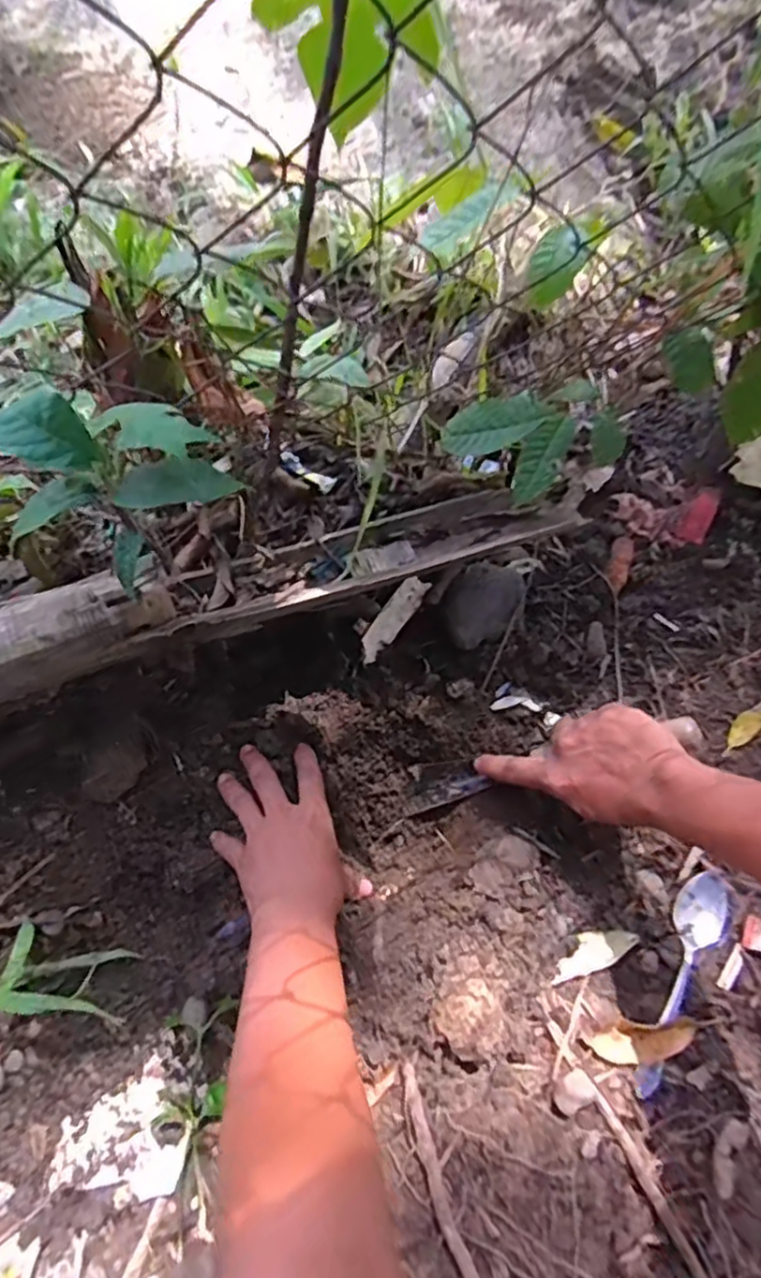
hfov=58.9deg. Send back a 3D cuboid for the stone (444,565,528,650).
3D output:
[{"bbox_3d":[0.090,-0.032,0.592,0.059,0.035,0.082,39,75,9],"label":"stone"}]

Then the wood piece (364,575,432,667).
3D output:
[{"bbox_3d":[0.011,-0.017,0.577,0.026,0.006,0.083,36,88,-25],"label":"wood piece"}]

